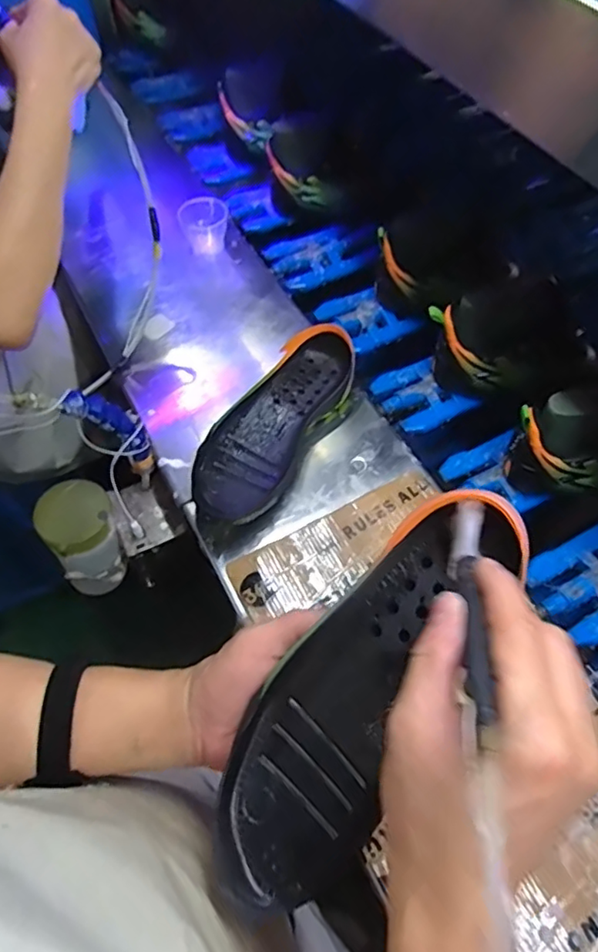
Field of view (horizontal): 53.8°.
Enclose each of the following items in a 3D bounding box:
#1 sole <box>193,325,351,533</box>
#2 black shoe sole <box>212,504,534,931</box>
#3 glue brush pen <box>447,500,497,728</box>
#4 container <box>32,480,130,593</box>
[{"bbox_3d":[-0.023,-0.053,0.625,0.096,0.062,0.250,25,63,14],"label":"sole"},{"bbox_3d":[0.034,0.120,0.337,0.086,0.037,0.249,32,88,17],"label":"black shoe sole"},{"bbox_3d":[0.081,0.055,0.275,0.017,0.012,0.133,9,34,5],"label":"glue brush pen"},{"bbox_3d":[-0.225,0.066,0.629,0.074,0.118,0.070,-34,65,-18],"label":"container"}]

